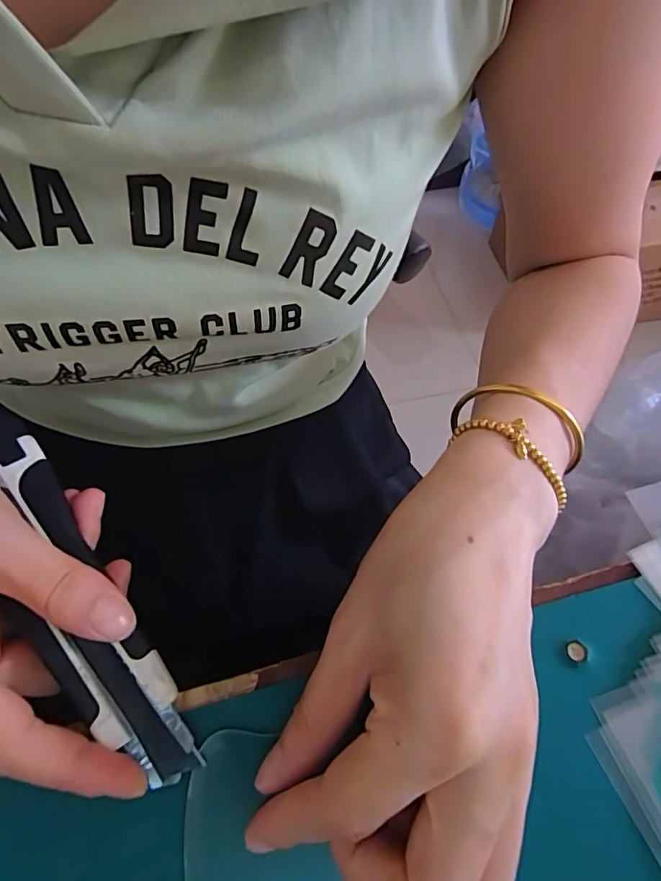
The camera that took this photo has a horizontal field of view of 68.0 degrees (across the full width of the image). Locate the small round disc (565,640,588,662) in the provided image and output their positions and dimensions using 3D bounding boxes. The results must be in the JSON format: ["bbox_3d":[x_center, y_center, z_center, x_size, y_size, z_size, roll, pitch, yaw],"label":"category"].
[{"bbox_3d":[0.096,0.082,0.191,0.007,0.004,0.008,-10,61,-6],"label":"small round disc"}]

